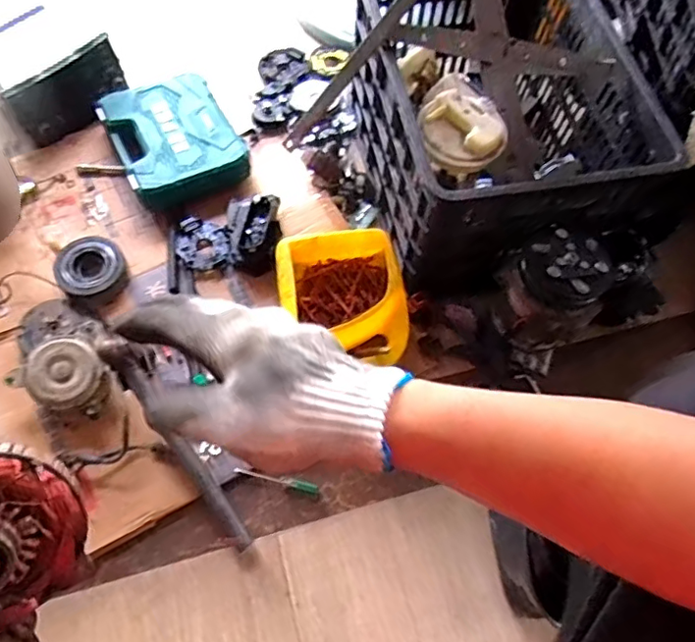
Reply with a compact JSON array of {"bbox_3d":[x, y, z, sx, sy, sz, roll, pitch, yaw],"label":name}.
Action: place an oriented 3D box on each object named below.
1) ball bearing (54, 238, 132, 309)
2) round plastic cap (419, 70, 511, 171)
[{"bbox_3d":[-0.398,-0.076,0.875,0.098,0.037,0.104,1,65,-2],"label":"ball bearing"},{"bbox_3d":[0.156,-0.261,0.768,0.118,0.059,0.111,2,65,-2],"label":"round plastic cap"}]

